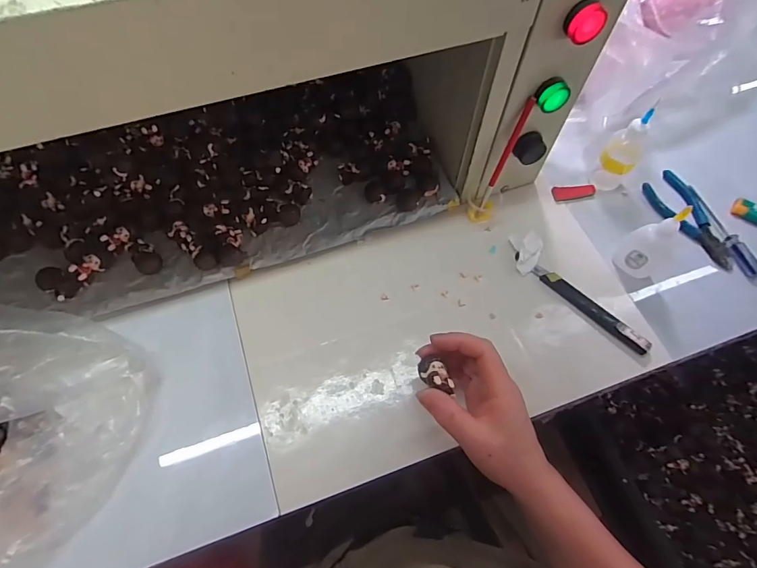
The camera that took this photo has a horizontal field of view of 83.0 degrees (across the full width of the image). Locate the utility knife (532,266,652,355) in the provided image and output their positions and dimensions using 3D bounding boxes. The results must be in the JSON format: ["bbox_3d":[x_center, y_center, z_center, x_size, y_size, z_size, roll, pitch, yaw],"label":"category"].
[{"bbox_3d":[0.217,0.024,0.442,0.016,0.012,0.131,-42,70,-17],"label":"utility knife"}]

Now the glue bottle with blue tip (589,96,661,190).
[{"bbox_3d":[0.272,-0.145,0.479,0.037,0.109,0.031,32,70,16],"label":"glue bottle with blue tip"}]

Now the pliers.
[{"bbox_3d":[0.355,-0.075,0.486,0.046,0.024,0.133,-19,65,-7],"label":"pliers"}]

